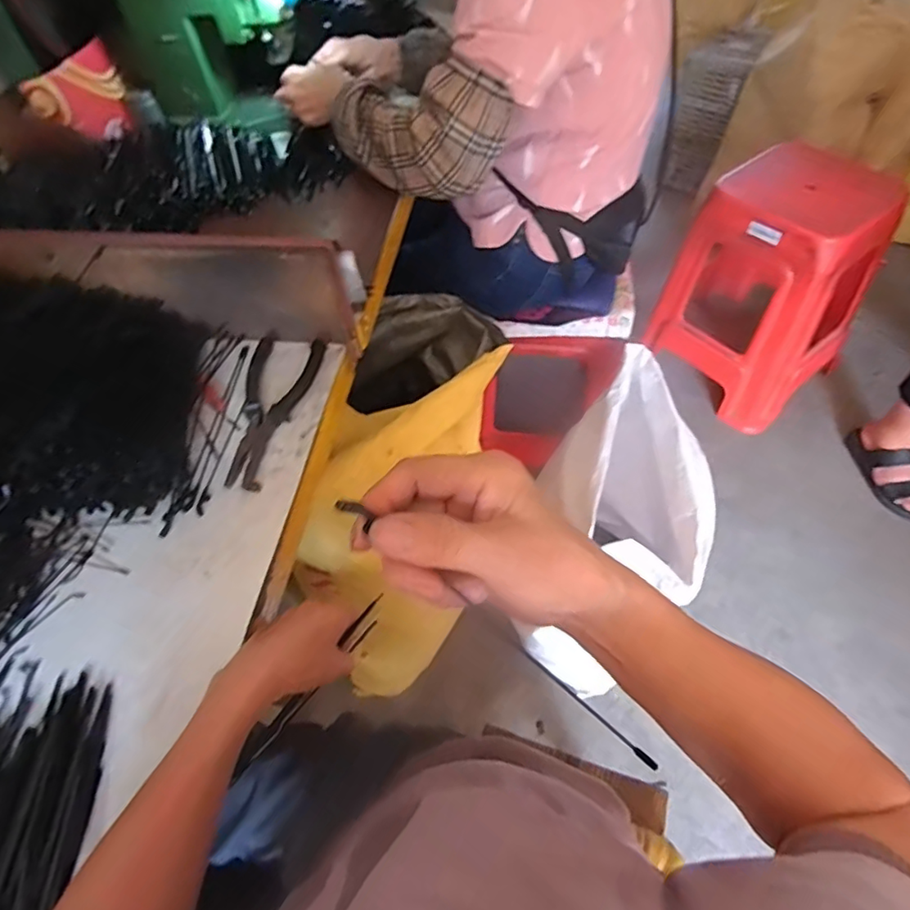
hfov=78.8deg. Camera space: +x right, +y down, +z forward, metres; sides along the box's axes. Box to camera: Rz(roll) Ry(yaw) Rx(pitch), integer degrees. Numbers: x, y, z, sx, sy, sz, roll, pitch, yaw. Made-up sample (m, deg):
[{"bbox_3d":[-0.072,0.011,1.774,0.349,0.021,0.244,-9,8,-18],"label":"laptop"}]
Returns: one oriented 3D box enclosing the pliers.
[{"bbox_3d":[-0.185,-0.047,0.548,0.073,0.024,0.175,5,56,7],"label":"pliers"}]

